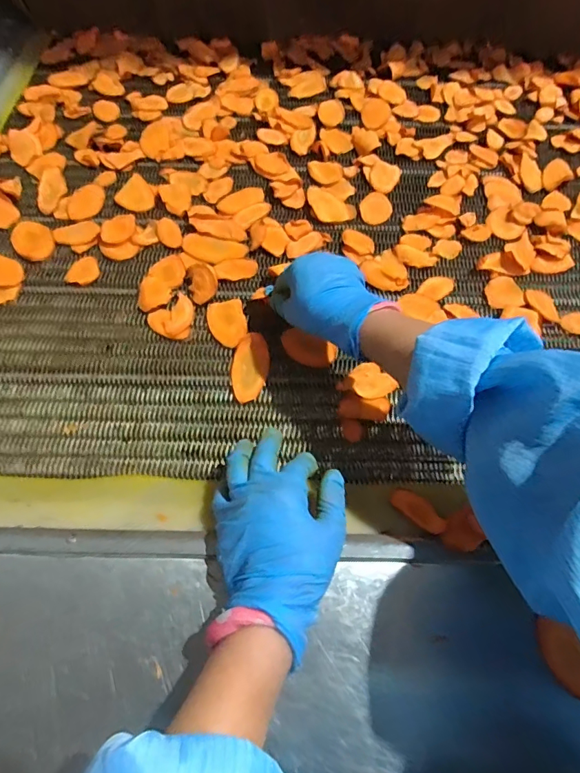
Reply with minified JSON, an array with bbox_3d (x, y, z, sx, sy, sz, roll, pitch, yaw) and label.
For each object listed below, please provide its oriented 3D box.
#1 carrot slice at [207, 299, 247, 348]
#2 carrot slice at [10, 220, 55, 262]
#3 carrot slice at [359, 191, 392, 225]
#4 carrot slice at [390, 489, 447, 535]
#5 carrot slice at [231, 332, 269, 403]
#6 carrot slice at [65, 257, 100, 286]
[{"bbox_3d":[-0.070,-0.072,0.496,0.041,0.007,0.064,-10,63,-7],"label":"carrot slice"},{"bbox_3d":[-0.310,-0.176,0.540,0.045,0.007,0.063,-24,65,-14],"label":"carrot slice"},{"bbox_3d":[0.113,-0.234,0.587,0.041,0.005,0.055,14,62,6],"label":"carrot slice"},{"bbox_3d":[0.108,0.104,0.377,0.025,0.004,0.052,-25,42,-31],"label":"carrot slice"},{"bbox_3d":[-0.042,-0.022,0.471,0.036,0.010,0.076,5,62,1],"label":"carrot slice"},{"bbox_3d":[-0.240,-0.136,0.524,0.033,0.006,0.043,7,62,2],"label":"carrot slice"}]

